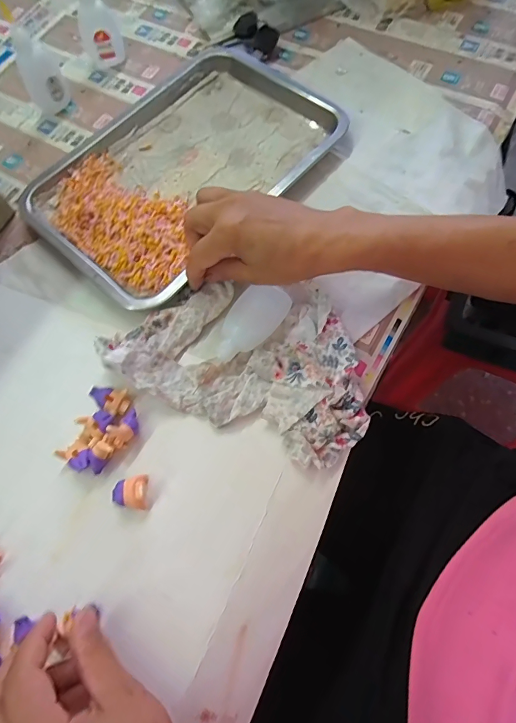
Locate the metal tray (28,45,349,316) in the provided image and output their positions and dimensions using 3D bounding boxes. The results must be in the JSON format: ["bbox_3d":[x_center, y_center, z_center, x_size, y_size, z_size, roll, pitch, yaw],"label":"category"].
[{"bbox_3d":[-0.086,-0.215,0.440,0.233,0.027,0.308,40,77,18],"label":"metal tray"}]

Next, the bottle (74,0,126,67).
[{"bbox_3d":[-0.190,-0.399,0.489,0.045,0.069,0.034,-19,68,-3],"label":"bottle"}]

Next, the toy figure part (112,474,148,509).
[{"bbox_3d":[-0.097,0.100,0.317,0.025,0.018,0.024,-2,68,4],"label":"toy figure part"}]

